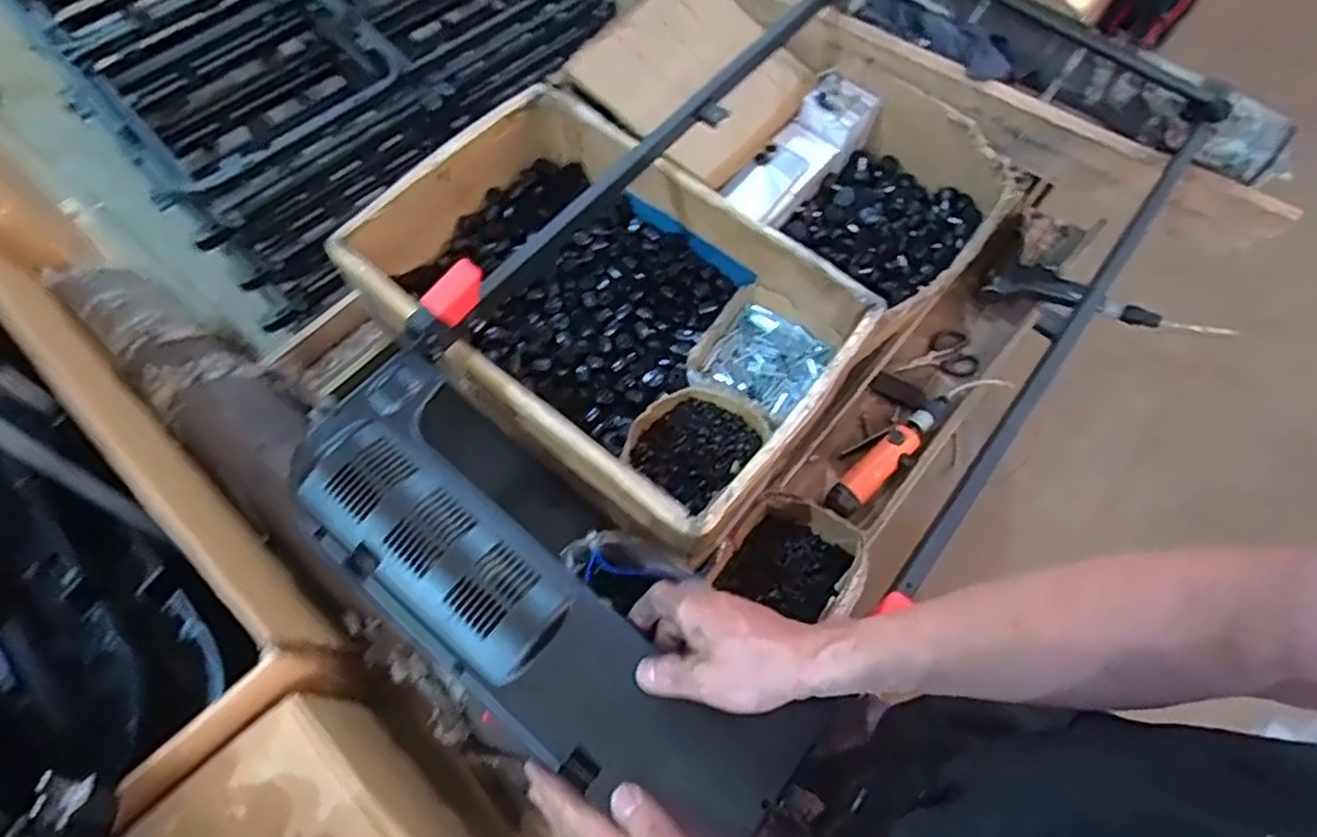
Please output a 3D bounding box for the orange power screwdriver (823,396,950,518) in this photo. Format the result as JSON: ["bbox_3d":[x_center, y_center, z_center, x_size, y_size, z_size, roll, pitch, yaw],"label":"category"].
[{"bbox_3d":[0.291,0.045,0.870,0.212,0.035,0.051,-41,74,-18],"label":"orange power screwdriver"}]

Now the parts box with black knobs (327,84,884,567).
[{"bbox_3d":[-0.063,-0.124,0.815,0.532,0.162,0.351,38,70,14],"label":"parts box with black knobs"}]

